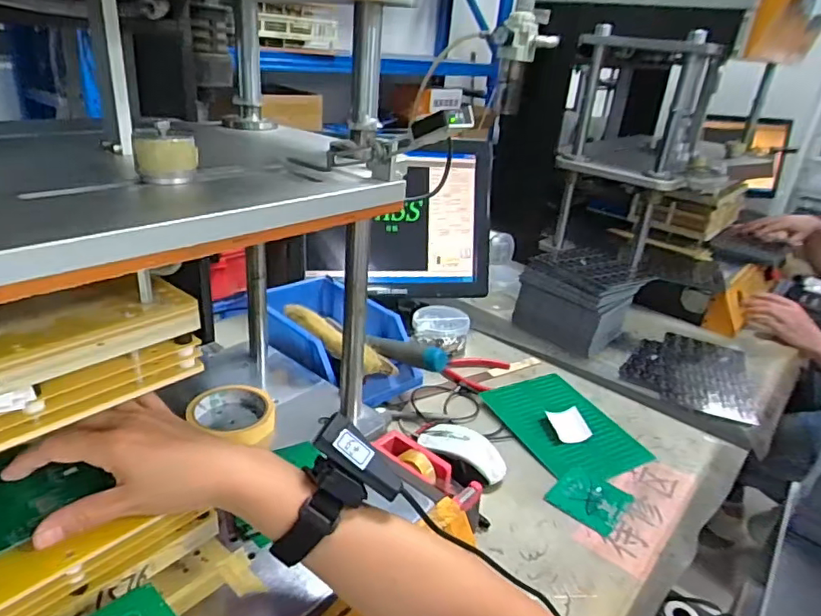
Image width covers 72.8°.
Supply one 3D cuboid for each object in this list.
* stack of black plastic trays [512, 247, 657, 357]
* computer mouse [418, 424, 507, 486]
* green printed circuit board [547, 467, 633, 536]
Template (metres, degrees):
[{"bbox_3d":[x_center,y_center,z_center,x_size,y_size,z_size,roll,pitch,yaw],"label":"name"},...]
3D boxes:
[{"bbox_3d":[0.334,-0.028,1.075,0.206,0.132,0.172,-16,34,-38],"label":"stack of black plastic trays"},{"bbox_3d":[0.063,0.181,0.700,0.065,0.038,0.116,-19,36,-41],"label":"computer mouse"},{"bbox_3d":[0.220,0.230,0.680,0.082,0.008,0.079,26,39,35],"label":"green printed circuit board"}]

